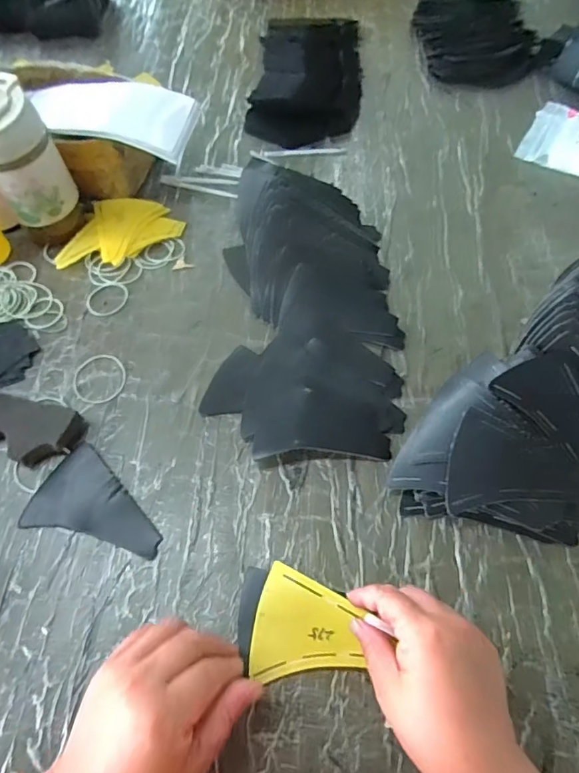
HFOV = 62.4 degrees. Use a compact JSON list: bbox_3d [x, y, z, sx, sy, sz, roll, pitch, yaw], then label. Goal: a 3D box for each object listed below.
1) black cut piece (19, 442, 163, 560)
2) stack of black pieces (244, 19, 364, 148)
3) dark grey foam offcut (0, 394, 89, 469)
[{"bbox_3d":[-0.167,0.098,0.428,0.122,0.010,0.078,10,62,7],"label":"black cut piece"},{"bbox_3d":[0.030,-0.477,0.718,0.157,0.042,0.301,4,61,4],"label":"stack of black pieces"},{"bbox_3d":[-0.267,0.039,0.456,0.135,0.022,0.058,14,62,9],"label":"dark grey foam offcut"}]

